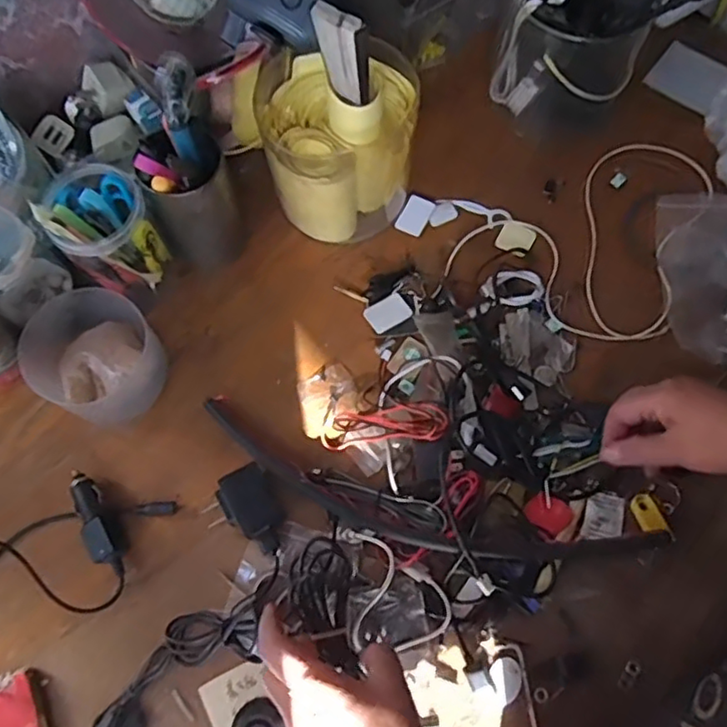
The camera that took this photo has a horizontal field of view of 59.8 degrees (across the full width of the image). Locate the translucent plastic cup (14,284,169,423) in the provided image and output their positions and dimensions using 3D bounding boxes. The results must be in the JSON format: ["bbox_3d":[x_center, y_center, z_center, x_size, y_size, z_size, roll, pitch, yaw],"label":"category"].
[{"bbox_3d":[-0.214,-0.005,0.513,0.098,0.057,0.093,-1,69,2],"label":"translucent plastic cup"}]

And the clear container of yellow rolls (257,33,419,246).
[{"bbox_3d":[-0.019,-0.190,0.543,0.123,0.117,0.120,-8,69,0],"label":"clear container of yellow rolls"}]

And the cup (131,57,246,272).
[{"bbox_3d":[-0.137,-0.141,0.505,0.063,0.172,0.073,-21,70,-7],"label":"cup"}]

